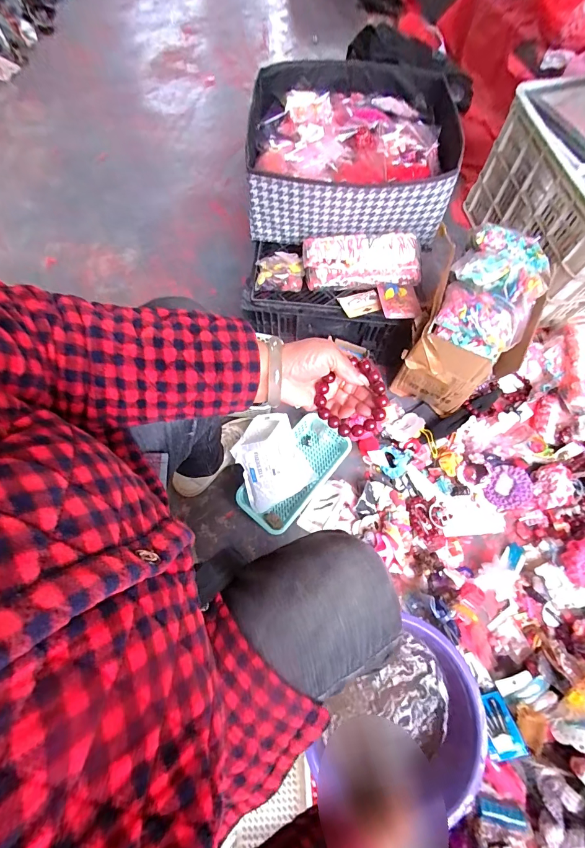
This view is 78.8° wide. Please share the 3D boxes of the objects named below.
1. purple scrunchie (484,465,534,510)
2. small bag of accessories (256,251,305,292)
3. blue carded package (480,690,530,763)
[{"bbox_3d":[0.482,0.142,0.791,0.085,0.029,0.094,26,72,10],"label":"purple scrunchie"},{"bbox_3d":[-0.026,-0.326,0.746,0.097,0.027,0.101,-1,70,0],"label":"small bag of accessories"},{"bbox_3d":[0.360,0.532,0.628,0.061,0.008,0.088,-26,48,11],"label":"blue carded package"}]

